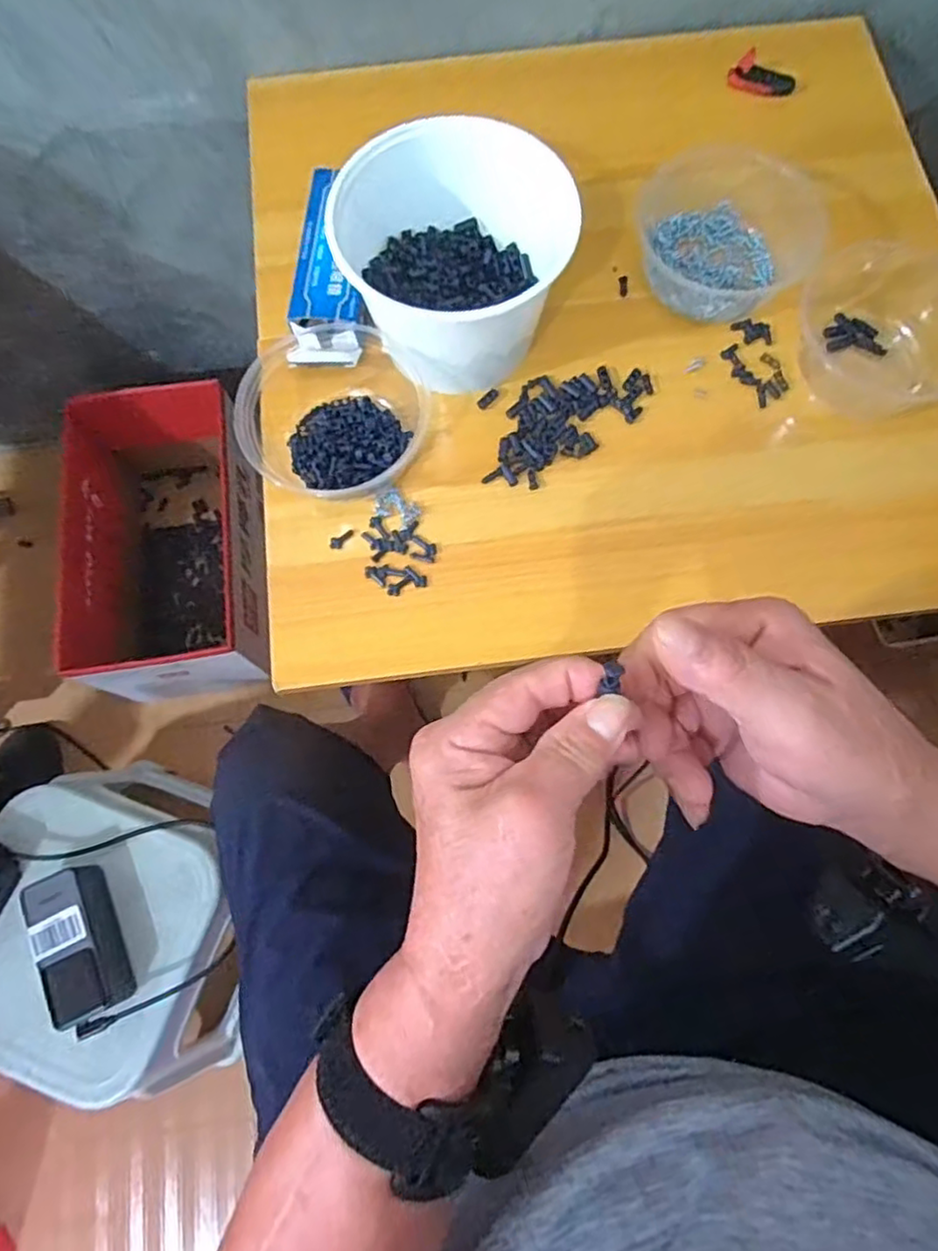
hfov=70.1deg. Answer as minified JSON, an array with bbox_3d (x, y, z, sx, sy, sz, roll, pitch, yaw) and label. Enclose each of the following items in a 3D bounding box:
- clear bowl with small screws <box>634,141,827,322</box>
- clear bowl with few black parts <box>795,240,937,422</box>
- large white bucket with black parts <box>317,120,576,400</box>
[{"bbox_3d":[0.205,-0.323,0.539,0.128,0.059,0.130,0,74,-1],"label":"clear bowl with small screws"},{"bbox_3d":[0.325,-0.224,0.517,0.132,0.048,0.136,-19,75,-6],"label":"clear bowl with few black parts"},{"bbox_3d":[-0.007,-0.271,0.494,0.139,0.114,0.148,0,74,-1],"label":"large white bucket with black parts"}]

